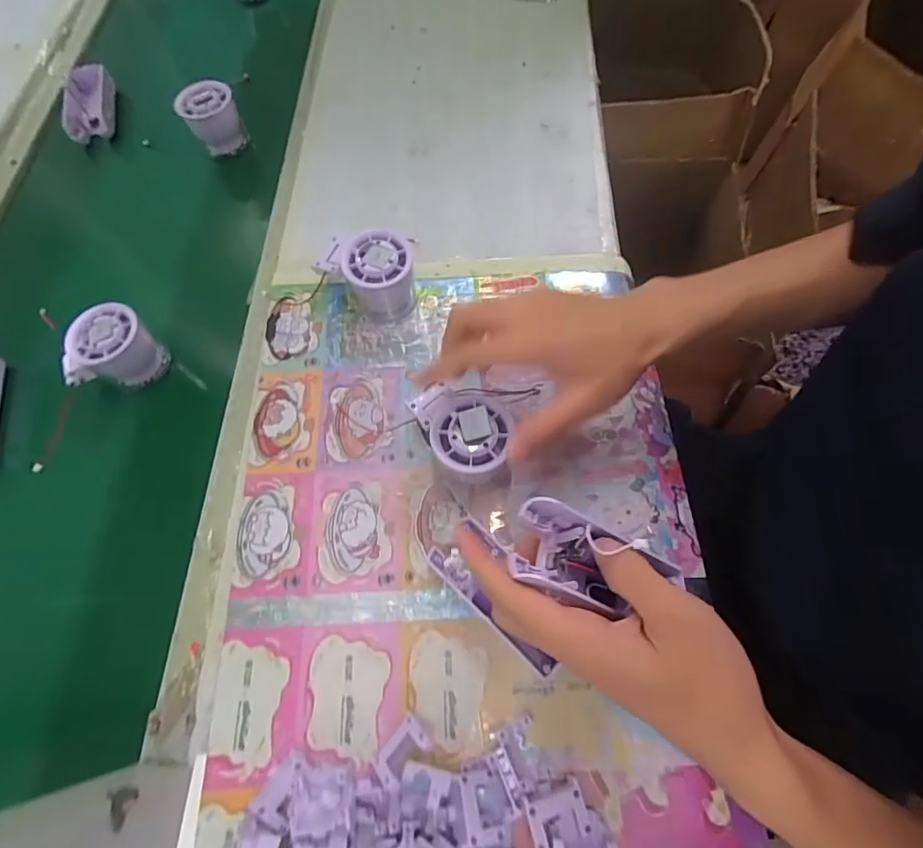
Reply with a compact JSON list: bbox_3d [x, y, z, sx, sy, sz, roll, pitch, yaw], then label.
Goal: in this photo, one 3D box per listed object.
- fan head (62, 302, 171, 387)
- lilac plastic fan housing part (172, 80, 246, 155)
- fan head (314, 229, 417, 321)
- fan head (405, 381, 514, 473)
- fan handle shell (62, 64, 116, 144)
[{"bbox_3d":[-0.303,-0.062,0.442,0.059,0.058,0.060,2,66,3],"label":"fan head"},{"bbox_3d":[-0.275,-0.334,0.562,0.060,0.070,0.051,-34,69,-12],"label":"lilac plastic fan housing part"},{"bbox_3d":[-0.082,-0.129,0.439,0.082,0.059,0.052,12,67,8],"label":"fan head"},{"bbox_3d":[0.002,-0.003,0.360,0.057,0.033,0.079,-25,68,-8],"label":"fan head"},{"bbox_3d":[-0.445,-0.386,0.601,0.050,0.040,0.092,-12,66,-3],"label":"fan handle shell"}]

